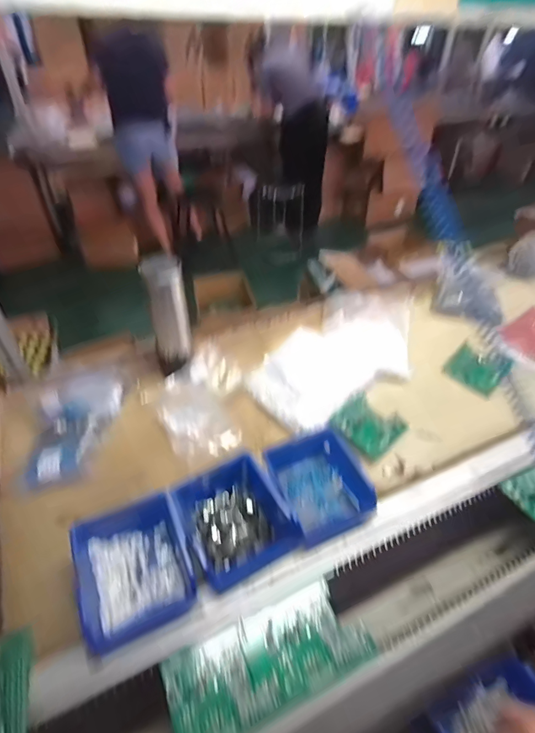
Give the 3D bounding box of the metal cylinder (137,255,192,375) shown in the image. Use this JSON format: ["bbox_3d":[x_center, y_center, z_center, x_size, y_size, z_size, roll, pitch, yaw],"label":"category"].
[{"bbox_3d":[-0.161,-0.075,0.651,0.063,0.193,0.048,-17,44,-19],"label":"metal cylinder"}]

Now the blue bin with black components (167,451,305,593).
[{"bbox_3d":[-0.047,0.195,0.515,0.124,0.058,0.147,-23,47,-24],"label":"blue bin with black components"}]

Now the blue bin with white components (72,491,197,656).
[{"bbox_3d":[-0.162,0.232,0.473,0.122,0.055,0.148,-19,45,-20],"label":"blue bin with white components"}]

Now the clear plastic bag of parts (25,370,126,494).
[{"bbox_3d":[-0.297,0.091,0.621,0.123,0.028,0.207,2,49,-20],"label":"clear plastic bag of parts"}]

